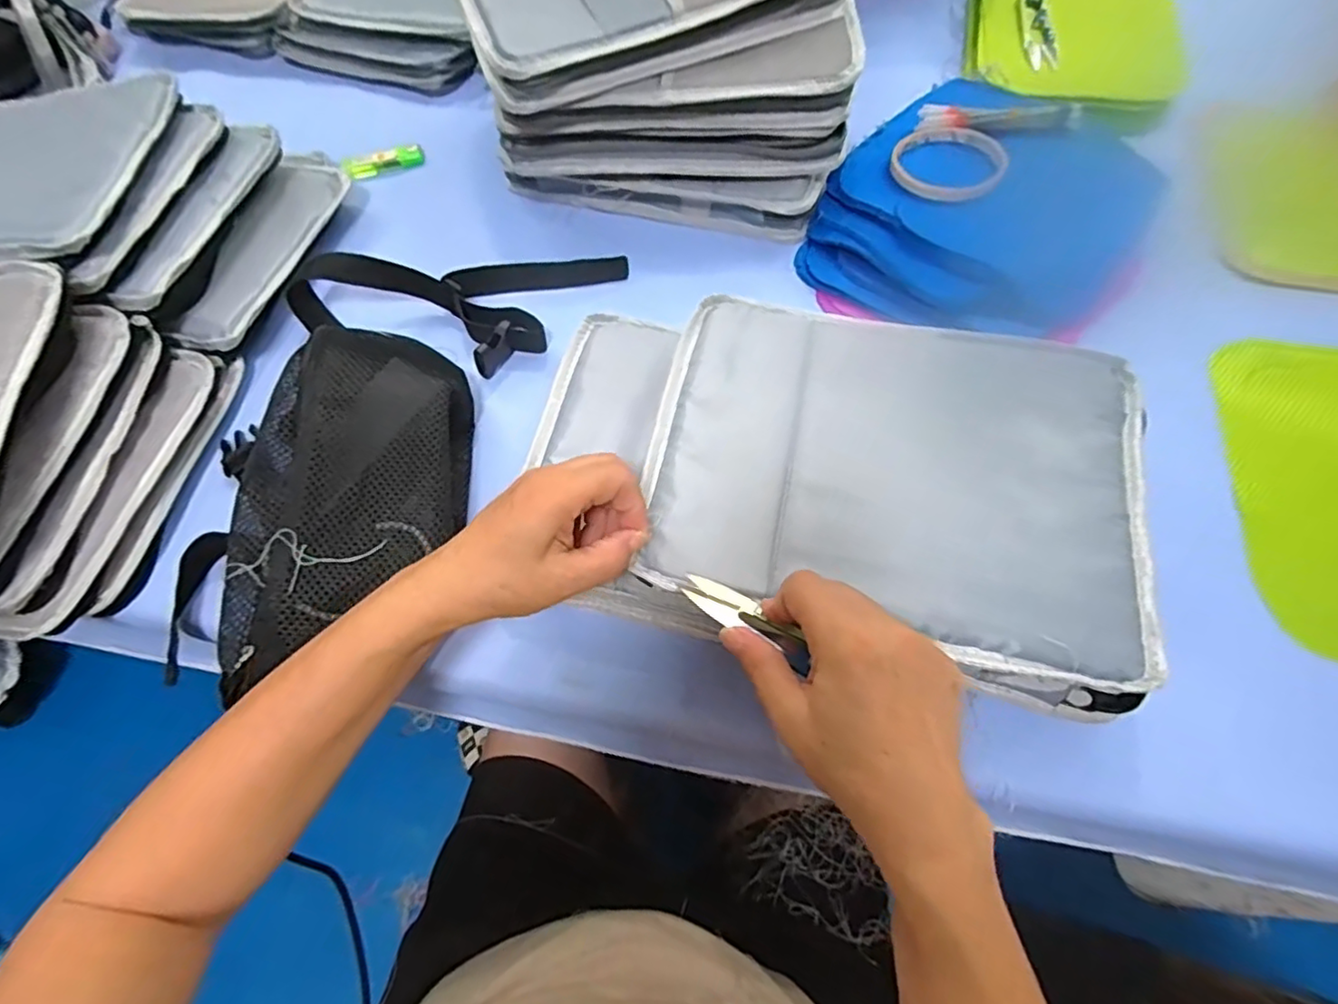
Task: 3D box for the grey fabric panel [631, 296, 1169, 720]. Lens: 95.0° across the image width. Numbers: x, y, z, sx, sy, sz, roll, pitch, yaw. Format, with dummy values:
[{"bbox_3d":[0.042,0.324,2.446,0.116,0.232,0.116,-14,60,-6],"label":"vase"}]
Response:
[{"bbox_3d":[0.136,-0.020,0.373,0.287,0.017,0.219,13,66,8],"label":"grey fabric panel"}]

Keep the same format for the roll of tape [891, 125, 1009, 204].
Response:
[{"bbox_3d":[0.227,-0.277,0.499,0.085,0.009,0.085,-1,65,2],"label":"roll of tape"}]

